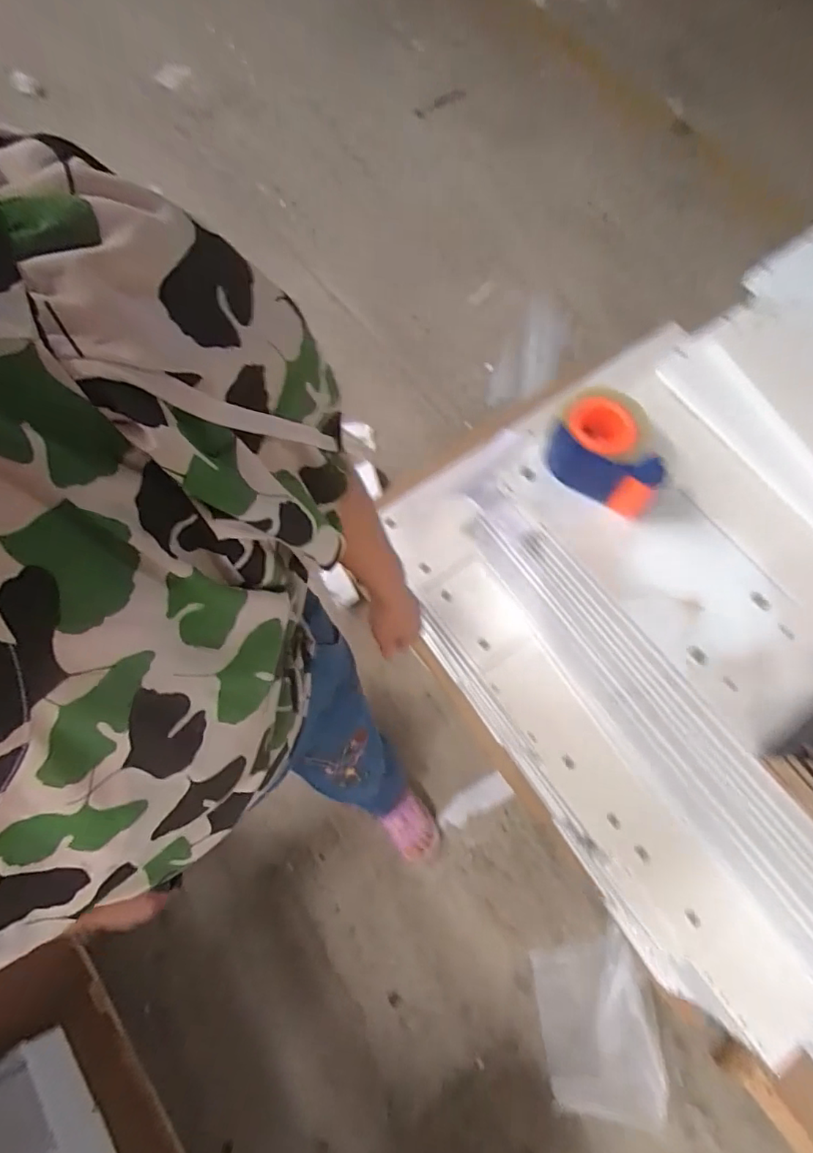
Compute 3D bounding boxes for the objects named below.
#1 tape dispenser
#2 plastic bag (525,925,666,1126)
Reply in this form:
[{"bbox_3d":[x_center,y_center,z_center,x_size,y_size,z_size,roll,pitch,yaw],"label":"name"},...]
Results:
[{"bbox_3d":[0.251,-0.162,0.668,0.138,0.069,0.137,26,73,8],"label":"tape dispenser"},{"bbox_3d":[0.360,0.855,1.059,0.221,0.021,0.277,-22,55,29],"label":"plastic bag"}]

